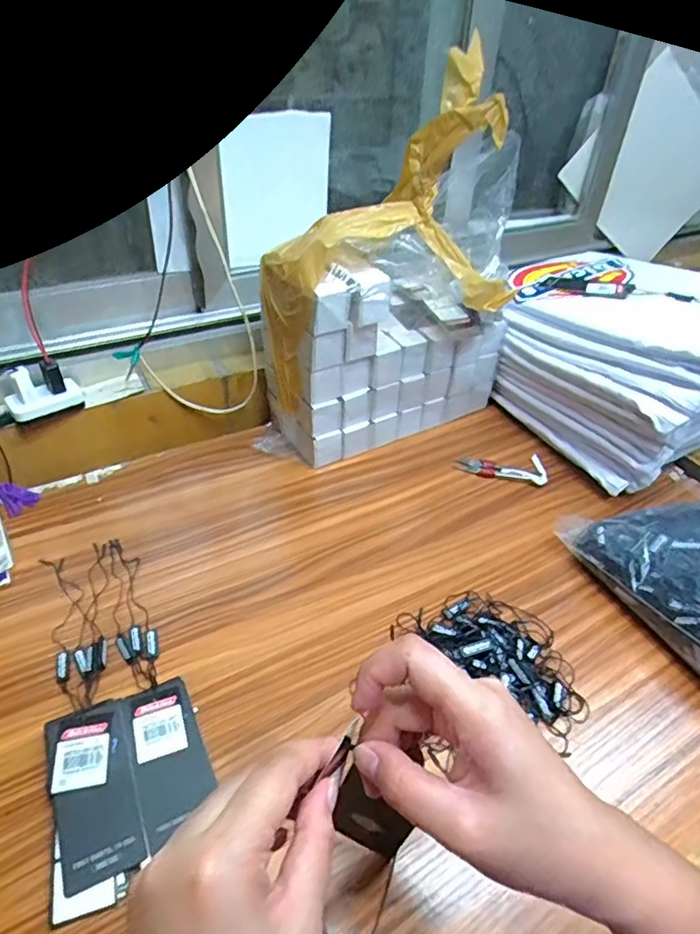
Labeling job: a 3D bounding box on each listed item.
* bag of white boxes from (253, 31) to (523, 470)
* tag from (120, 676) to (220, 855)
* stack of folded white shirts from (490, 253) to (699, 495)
[{"bbox_3d":[0.056,-0.186,0.610,0.294,0.363,0.138,-7,41,-12],"label":"bag of white boxes"},{"bbox_3d":[-0.131,0.205,0.401,0.048,0.005,0.102,-14,49,-26],"label":"tag"},{"bbox_3d":[0.352,-0.146,0.711,0.295,0.191,0.327,-20,45,-25],"label":"stack of folded white shirts"}]

